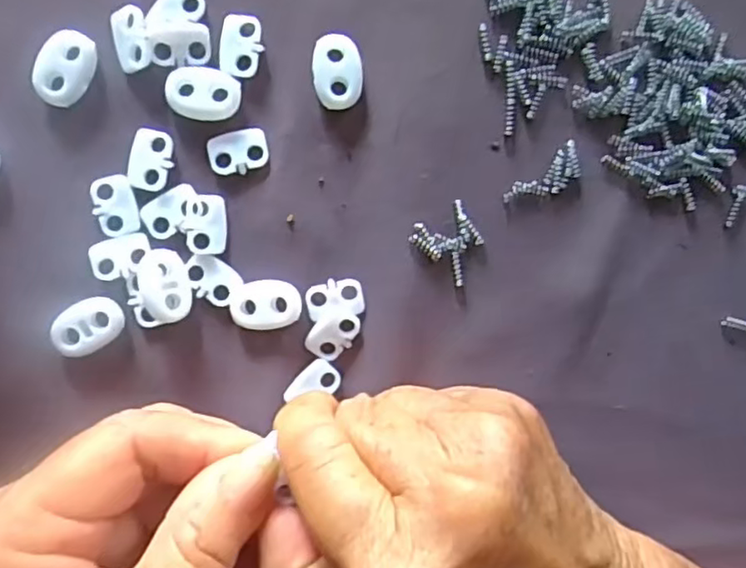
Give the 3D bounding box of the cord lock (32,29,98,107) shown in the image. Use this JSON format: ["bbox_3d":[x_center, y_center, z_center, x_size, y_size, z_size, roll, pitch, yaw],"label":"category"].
[{"bbox_3d":[-0.093,-0.065,0.193,0.014,0.006,0.022,30,91,-7],"label":"cord lock"}]

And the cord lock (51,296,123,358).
[{"bbox_3d":[-0.089,0.013,0.199,0.022,0.006,0.015,-26,96,-3],"label":"cord lock"}]

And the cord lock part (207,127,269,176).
[{"bbox_3d":[-0.042,-0.042,0.200,0.018,0.004,0.013,-15,95,-4],"label":"cord lock part"}]

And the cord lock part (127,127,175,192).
[{"bbox_3d":[-0.069,-0.039,0.198,0.013,0.004,0.019,10,93,-6],"label":"cord lock part"}]

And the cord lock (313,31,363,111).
[{"bbox_3d":[-0.011,-0.067,0.201,0.015,0.006,0.022,1,94,-6],"label":"cord lock"}]

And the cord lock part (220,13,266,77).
[{"bbox_3d":[-0.041,-0.074,0.198,0.013,0.004,0.019,7,93,-6],"label":"cord lock part"}]

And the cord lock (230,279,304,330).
[{"bbox_3d":[-0.034,0.007,0.201,0.022,0.004,0.016,-3,78,5],"label":"cord lock"}]

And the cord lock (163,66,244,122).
[{"bbox_3d":[-0.052,-0.059,0.197,0.022,0.004,0.016,10,93,-6],"label":"cord lock"}]

